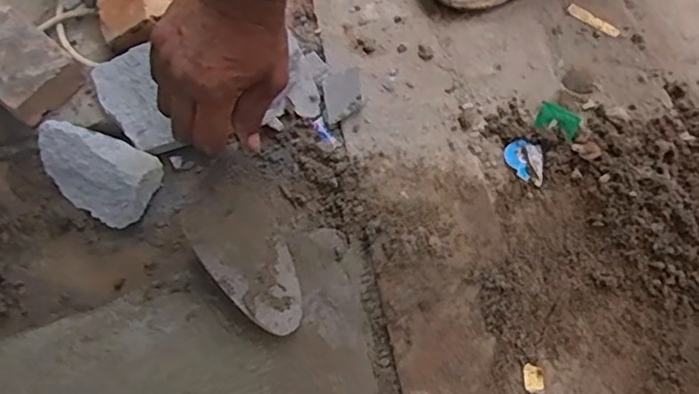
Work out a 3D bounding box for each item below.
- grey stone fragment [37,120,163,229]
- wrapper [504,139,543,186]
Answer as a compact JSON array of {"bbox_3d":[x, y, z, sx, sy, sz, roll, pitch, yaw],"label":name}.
[{"bbox_3d":[-0.229,-0.027,0.551,0.108,0.060,0.075,28,69,12],"label":"grey stone fragment"},{"bbox_3d":[0.167,-0.034,0.573,0.034,0.008,0.043,3,66,2],"label":"wrapper"}]

